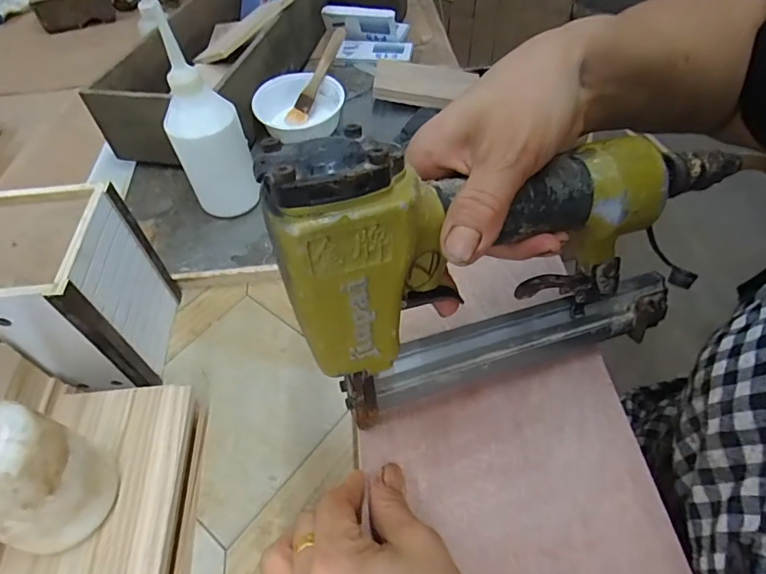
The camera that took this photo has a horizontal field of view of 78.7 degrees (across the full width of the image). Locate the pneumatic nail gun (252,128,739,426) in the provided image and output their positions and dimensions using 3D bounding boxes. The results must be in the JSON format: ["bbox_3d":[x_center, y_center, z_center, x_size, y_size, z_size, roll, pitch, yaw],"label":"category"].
[{"bbox_3d":[0.072,-0.017,0.243,0.234,0.150,0.060,-14,54,-10],"label":"pneumatic nail gun"}]

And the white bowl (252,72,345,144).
[{"bbox_3d":[-0.105,-0.232,0.614,0.105,0.048,0.105,-1,52,1],"label":"white bowl"}]

